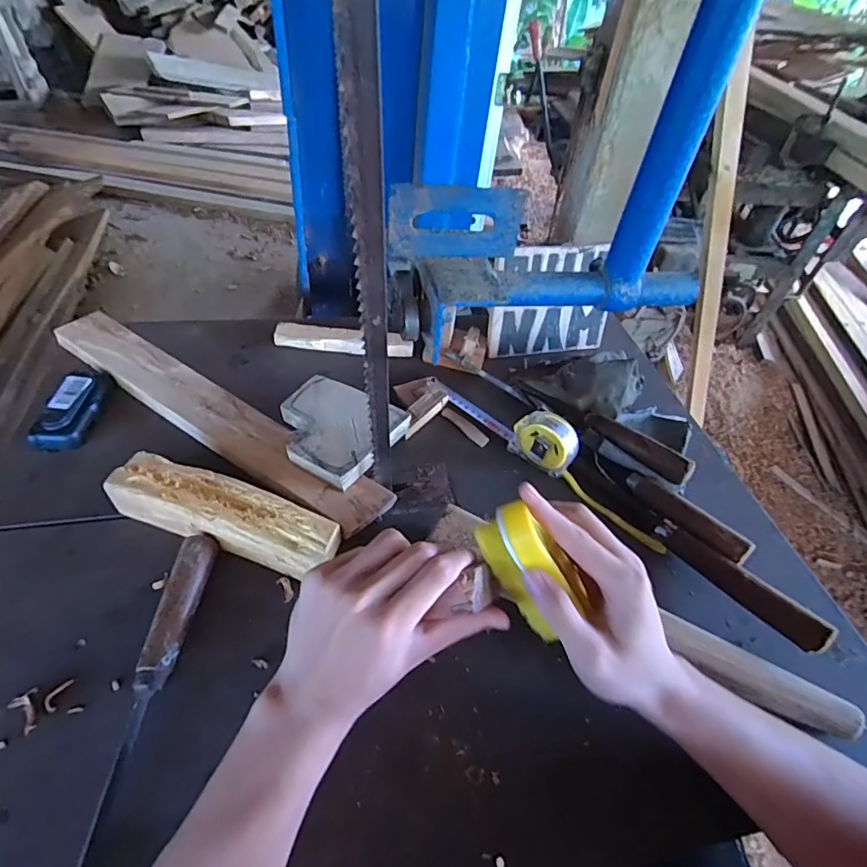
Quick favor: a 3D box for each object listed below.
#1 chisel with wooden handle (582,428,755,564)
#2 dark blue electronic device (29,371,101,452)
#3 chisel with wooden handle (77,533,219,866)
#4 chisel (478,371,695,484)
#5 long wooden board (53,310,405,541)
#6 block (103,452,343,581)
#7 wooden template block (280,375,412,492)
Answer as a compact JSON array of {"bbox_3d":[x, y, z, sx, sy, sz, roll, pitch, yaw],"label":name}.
[{"bbox_3d":[0.234,0.060,0.514,0.033,0.027,0.193,-22,53,-26],"label":"chisel with wooden handle"},{"bbox_3d":[-0.391,-0.024,0.526,0.042,0.031,0.100,2,46,-6],"label":"dark blue electronic device"},{"bbox_3d":[-0.209,0.182,0.356,0.025,0.030,0.237,6,46,-2],"label":"chisel with wooden handle"},{"bbox_3d":[0.171,-0.020,0.587,0.272,0.039,0.029,35,52,24],"label":"chisel"},{"bbox_3d":[-0.249,-0.025,0.541,0.465,0.024,0.065,28,49,19],"label":"long wooden board"},{"bbox_3d":[-0.190,0.077,0.447,0.211,0.046,0.057,17,46,8],"label":"block"},{"bbox_3d":[-0.104,-0.005,0.511,0.121,0.019,0.112,26,49,17],"label":"wooden template block"}]

